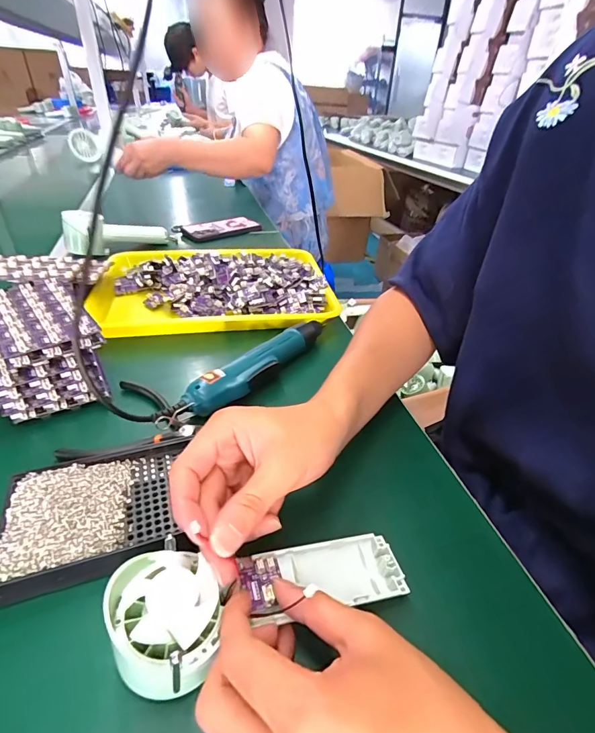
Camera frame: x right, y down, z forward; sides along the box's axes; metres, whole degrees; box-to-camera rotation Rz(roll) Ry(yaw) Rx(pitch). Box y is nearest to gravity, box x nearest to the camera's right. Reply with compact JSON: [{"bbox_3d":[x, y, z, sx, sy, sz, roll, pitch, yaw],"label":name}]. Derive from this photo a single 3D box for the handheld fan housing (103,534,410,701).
[{"bbox_3d":[-0.017,0.133,0.238,0.174,0.034,0.064,1,34,-27],"label":"handheld fan housing"}]

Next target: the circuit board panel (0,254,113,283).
[{"bbox_3d":[-0.348,-0.123,0.512,0.175,0.022,0.075,-2,42,-10],"label":"circuit board panel"}]

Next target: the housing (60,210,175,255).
[{"bbox_3d":[-0.326,-0.256,0.735,0.198,0.072,0.054,-26,45,-34],"label":"housing"}]

